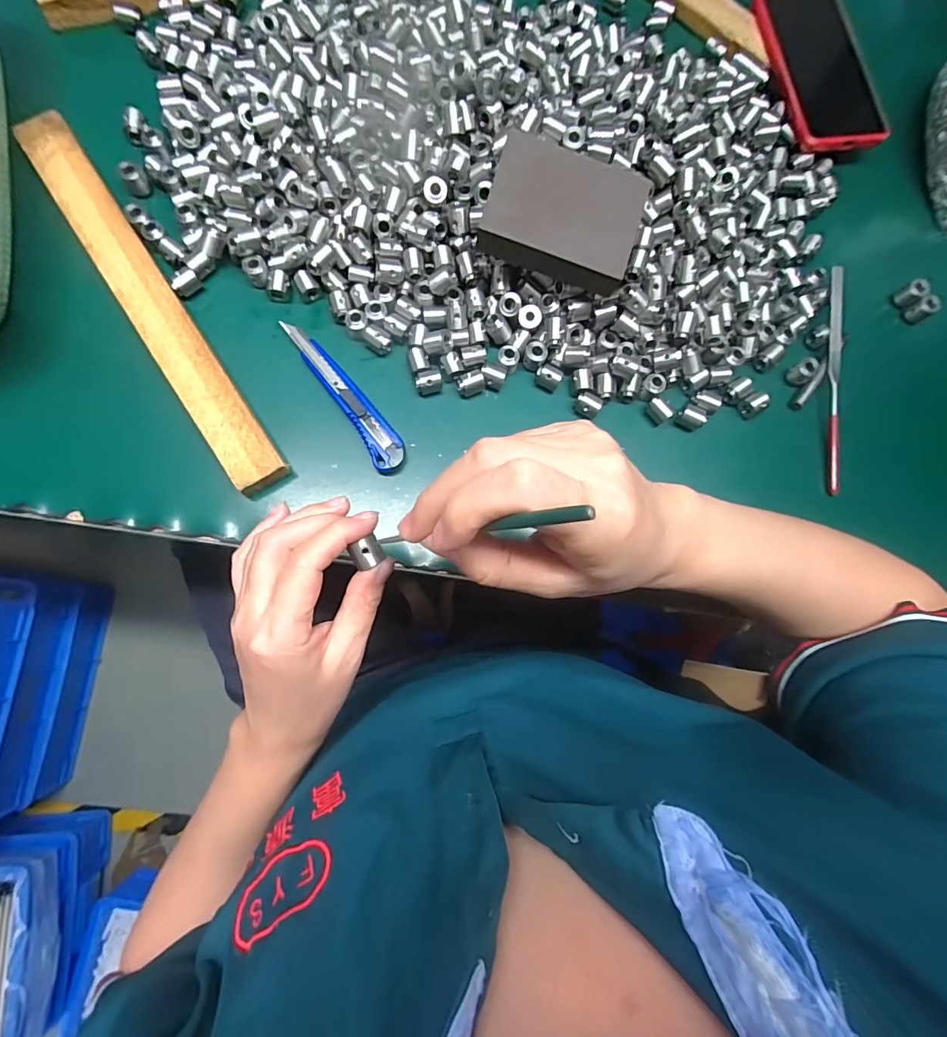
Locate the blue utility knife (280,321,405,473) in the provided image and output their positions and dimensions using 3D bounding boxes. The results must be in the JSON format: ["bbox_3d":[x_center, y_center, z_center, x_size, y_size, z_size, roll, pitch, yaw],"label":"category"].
[{"bbox_3d":[-0.093,-0.088,0.337,0.024,0.009,0.131,-37,87,-9],"label":"blue utility knife"}]

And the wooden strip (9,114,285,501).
[{"bbox_3d":[-0.227,-0.154,0.333,0.034,0.017,0.312,-33,86,-8],"label":"wooden strip"}]

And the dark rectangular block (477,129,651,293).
[{"bbox_3d":[0.061,-0.199,0.311,0.102,0.030,0.068,17,109,-4],"label":"dark rectangular block"}]

